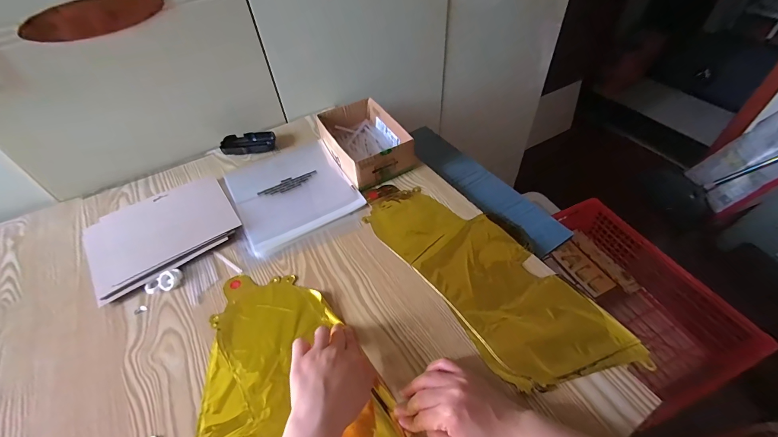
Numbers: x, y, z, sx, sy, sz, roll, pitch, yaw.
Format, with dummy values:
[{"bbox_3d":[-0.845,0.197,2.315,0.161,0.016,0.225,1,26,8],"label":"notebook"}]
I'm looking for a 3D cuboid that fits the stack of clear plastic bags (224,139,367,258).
[{"bbox_3d":[-0.181,-0.056,0.634,0.202,0.018,0.217,-25,51,-17],"label":"stack of clear plastic bags"}]

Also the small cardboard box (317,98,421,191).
[{"bbox_3d":[-0.048,-0.146,0.657,0.126,0.064,0.193,-26,52,-18],"label":"small cardboard box"}]

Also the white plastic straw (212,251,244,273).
[{"bbox_3d":[-0.253,0.068,0.534,0.065,0.004,0.007,26,55,25],"label":"white plastic straw"}]

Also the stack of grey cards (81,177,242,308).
[{"bbox_3d":[-0.376,0.019,0.568,0.216,0.019,0.174,-30,53,-21],"label":"stack of grey cards"}]

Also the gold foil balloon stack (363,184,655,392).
[{"bbox_3d":[0.126,0.064,0.505,0.168,0.007,0.408,-29,52,-20],"label":"gold foil balloon stack"}]

